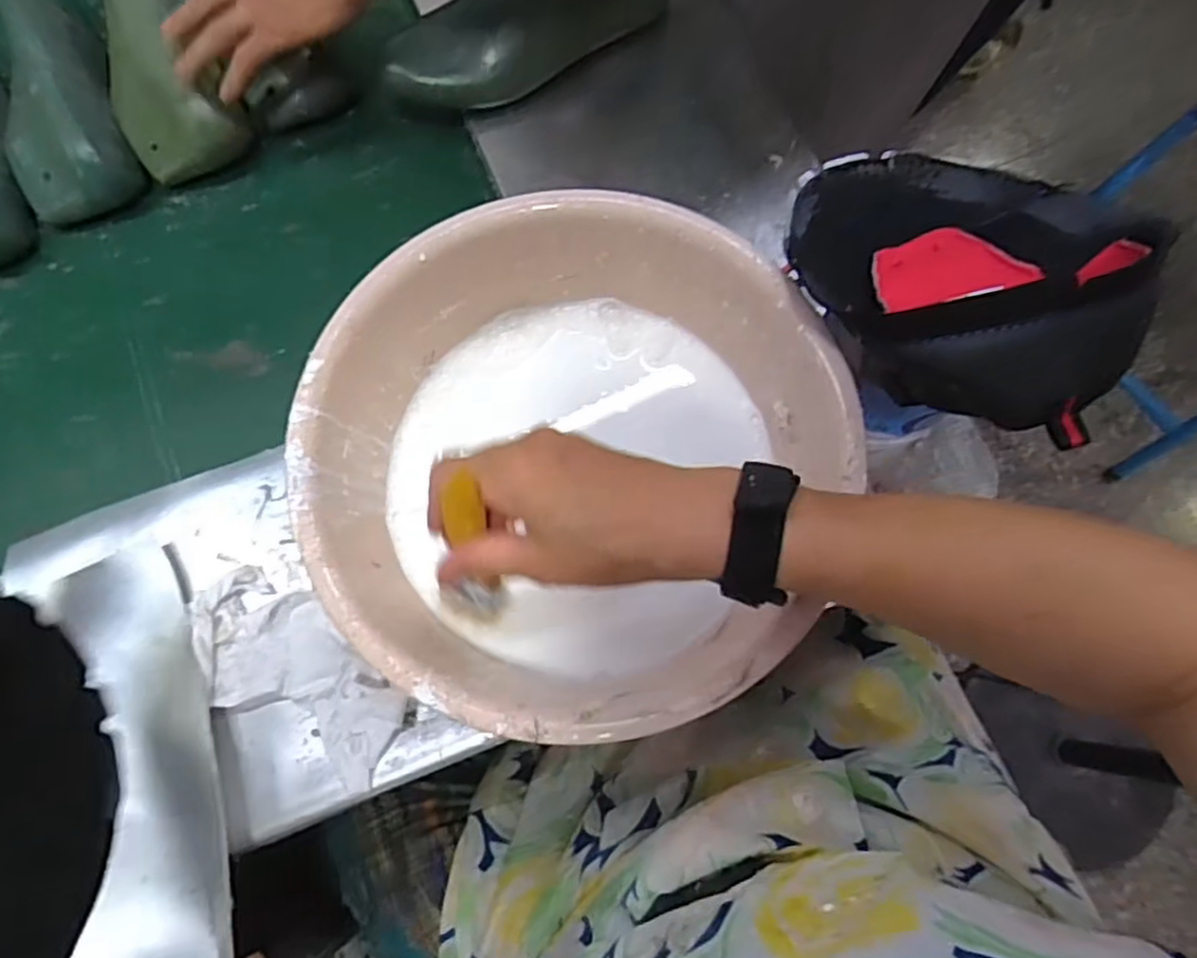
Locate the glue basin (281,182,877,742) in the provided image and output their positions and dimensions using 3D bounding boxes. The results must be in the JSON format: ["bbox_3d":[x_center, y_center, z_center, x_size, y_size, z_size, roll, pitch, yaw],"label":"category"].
[{"bbox_3d":[-0.017,-0.011,0.446,0.289,0.099,0.294,25,77,7],"label":"glue basin"}]

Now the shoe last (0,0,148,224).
[{"bbox_3d":[-0.459,-0.328,0.619,0.103,0.070,0.225,-15,88,-3],"label":"shoe last"}]

